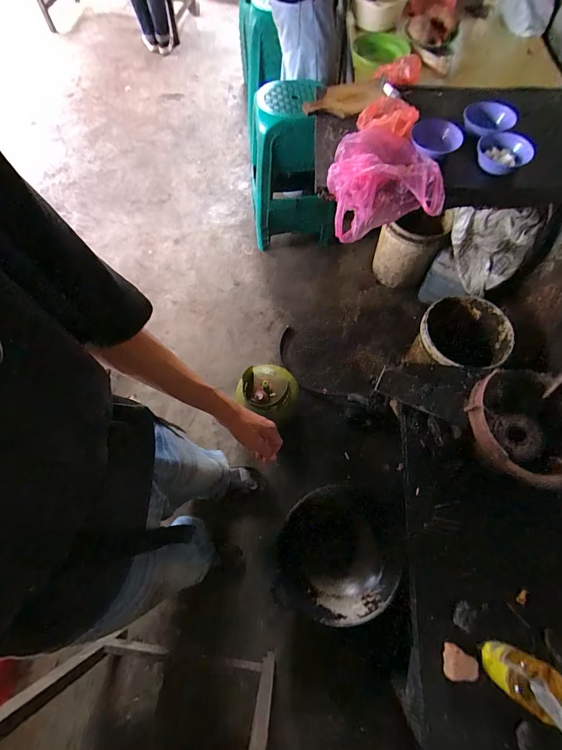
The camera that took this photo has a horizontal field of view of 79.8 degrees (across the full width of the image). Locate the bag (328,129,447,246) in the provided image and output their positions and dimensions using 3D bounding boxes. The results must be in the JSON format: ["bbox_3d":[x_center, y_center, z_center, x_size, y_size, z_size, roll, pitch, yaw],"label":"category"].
[{"bbox_3d":[0.298,-0.566,1.016,0.322,0.169,0.253,0,65,0],"label":"bag"}]

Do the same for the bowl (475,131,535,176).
[{"bbox_3d":[0.651,-0.653,0.990,0.152,0.062,0.132,33,69,14],"label":"bowl"}]

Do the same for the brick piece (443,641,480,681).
[{"bbox_3d":[0.387,0.627,0.727,0.063,0.029,0.059,16,66,7],"label":"brick piece"}]

